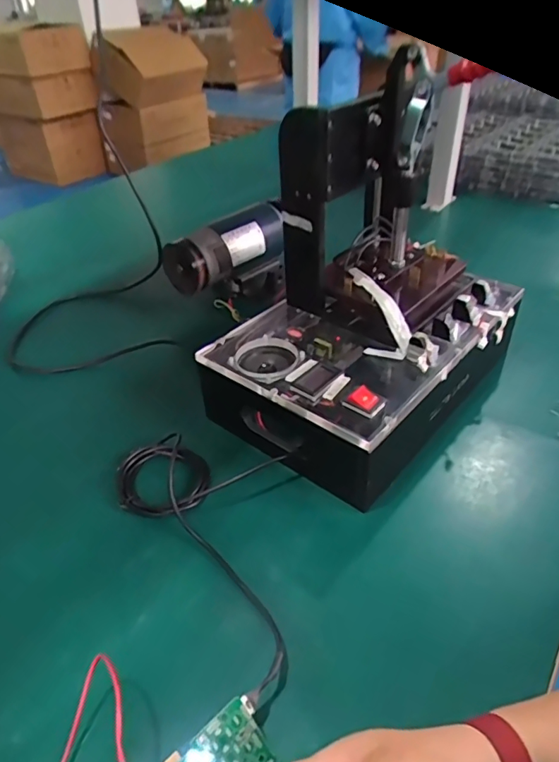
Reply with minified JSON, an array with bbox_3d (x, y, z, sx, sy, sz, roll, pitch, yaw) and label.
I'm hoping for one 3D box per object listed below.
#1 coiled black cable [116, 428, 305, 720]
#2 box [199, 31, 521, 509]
[{"bbox_3d":[-0.034,0.123,0.453,0.157,0.026,0.266,-26,44,-28],"label":"coiled black cable"},{"bbox_3d":[0.100,-0.106,0.520,0.323,0.307,0.224,-32,46,-32],"label":"box"}]

